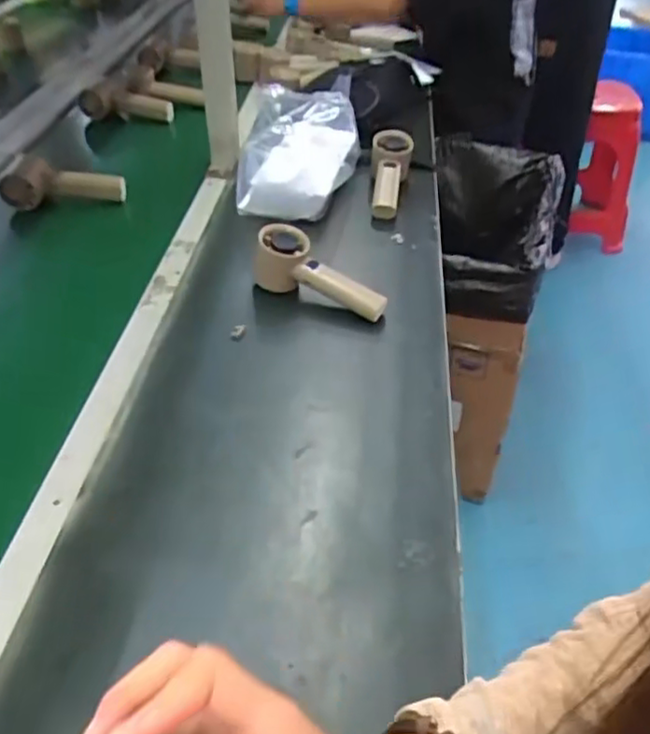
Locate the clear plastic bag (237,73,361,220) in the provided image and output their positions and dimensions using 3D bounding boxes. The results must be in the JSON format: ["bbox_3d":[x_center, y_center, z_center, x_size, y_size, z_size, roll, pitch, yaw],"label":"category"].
[{"bbox_3d":[-0.032,-0.320,0.964,0.159,0.101,0.312,8,41,-3],"label":"clear plastic bag"}]

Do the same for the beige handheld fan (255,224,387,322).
[{"bbox_3d":[-0.006,-0.097,0.737,0.156,0.063,0.044,28,44,4],"label":"beige handheld fan"}]

